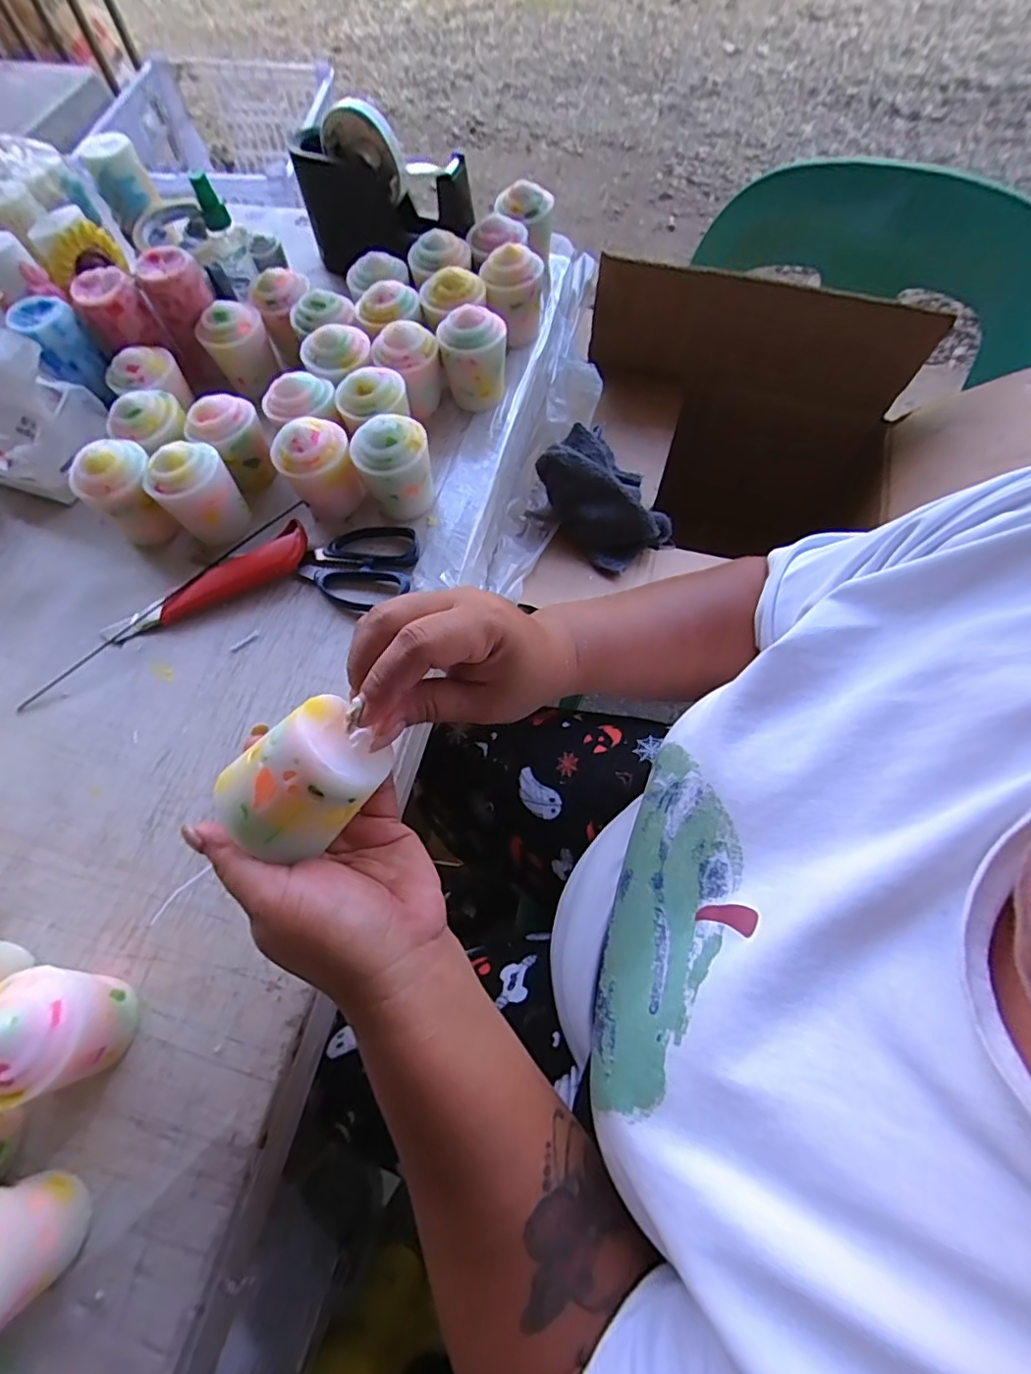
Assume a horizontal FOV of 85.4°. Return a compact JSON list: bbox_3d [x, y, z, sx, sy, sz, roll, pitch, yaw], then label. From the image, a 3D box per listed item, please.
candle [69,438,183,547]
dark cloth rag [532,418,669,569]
[{"bbox_3d":[-0.302,-0.149,0.439,0.054,0.073,0.056,-29,67,-11],"label":"candle"},{"bbox_3d":[0.086,-0.185,0.539,0.091,0.064,0.119,-36,69,-14],"label":"dark cloth rag"}]

